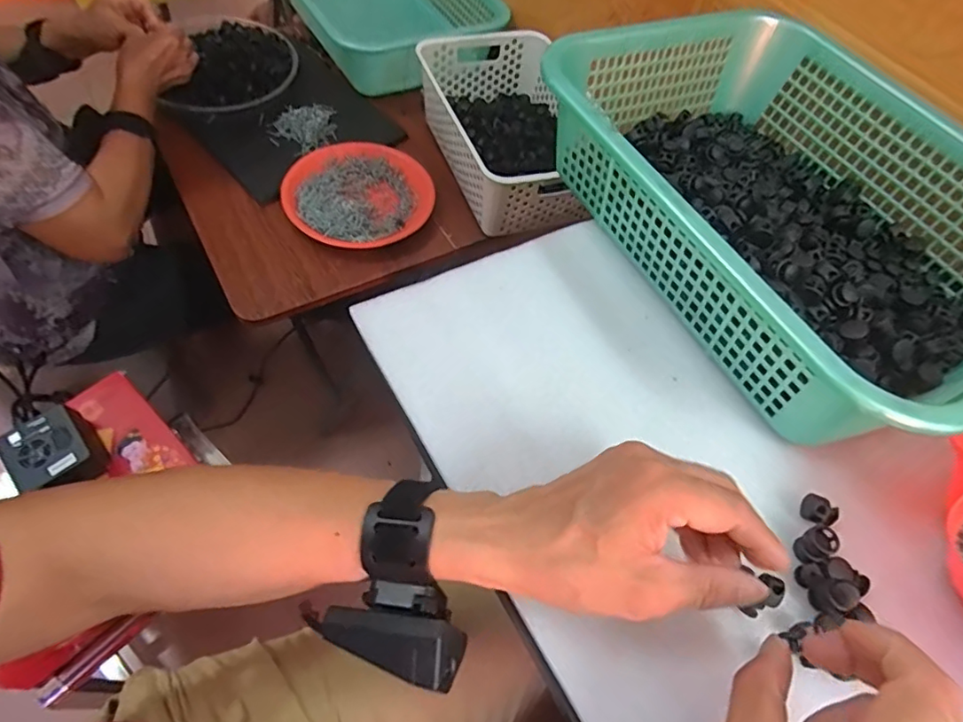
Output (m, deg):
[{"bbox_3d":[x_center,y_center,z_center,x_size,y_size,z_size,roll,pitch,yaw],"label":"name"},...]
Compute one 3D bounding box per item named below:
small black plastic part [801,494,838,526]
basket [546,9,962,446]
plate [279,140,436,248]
[{"bbox_3d":[0.212,0.095,0.351,0.019,0.009,0.016,33,64,15],"label":"small black plastic part"},{"bbox_3d":[0.253,-0.133,0.441,0.307,0.111,0.388,-24,65,-16],"label":"basket"},{"bbox_3d":[-0.163,-0.230,0.762,0.193,0.034,0.197,3,58,-4],"label":"plate"}]

